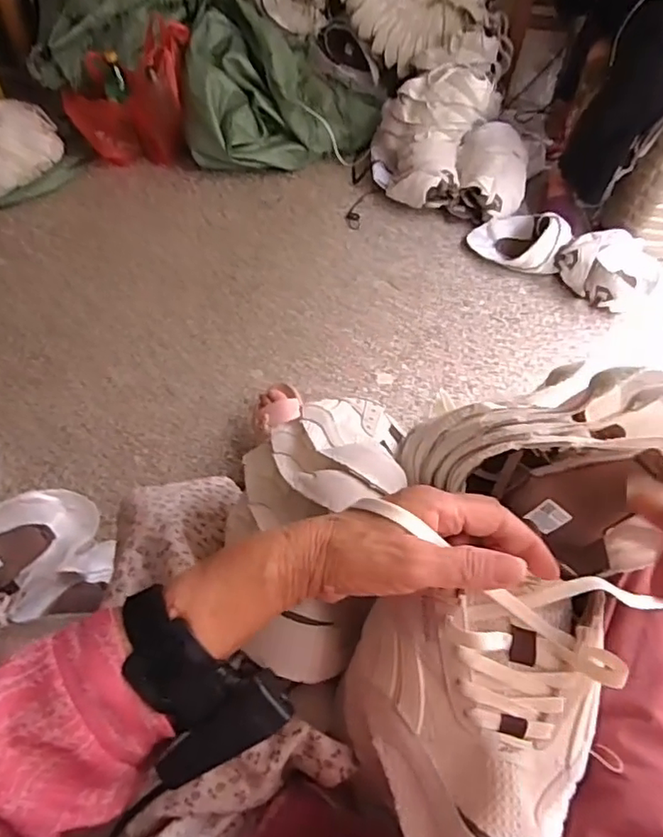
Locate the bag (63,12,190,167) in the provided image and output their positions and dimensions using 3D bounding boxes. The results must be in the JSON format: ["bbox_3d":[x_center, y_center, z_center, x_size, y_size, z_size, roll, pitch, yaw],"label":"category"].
[{"bbox_3d":[-0.540,-0.864,1.533,0.331,0.263,0.218,-6,53,-5],"label":"bag"}]

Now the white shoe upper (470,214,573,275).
[{"bbox_3d":[0.438,-0.426,1.326,0.223,0.101,0.154,23,56,16],"label":"white shoe upper"}]

